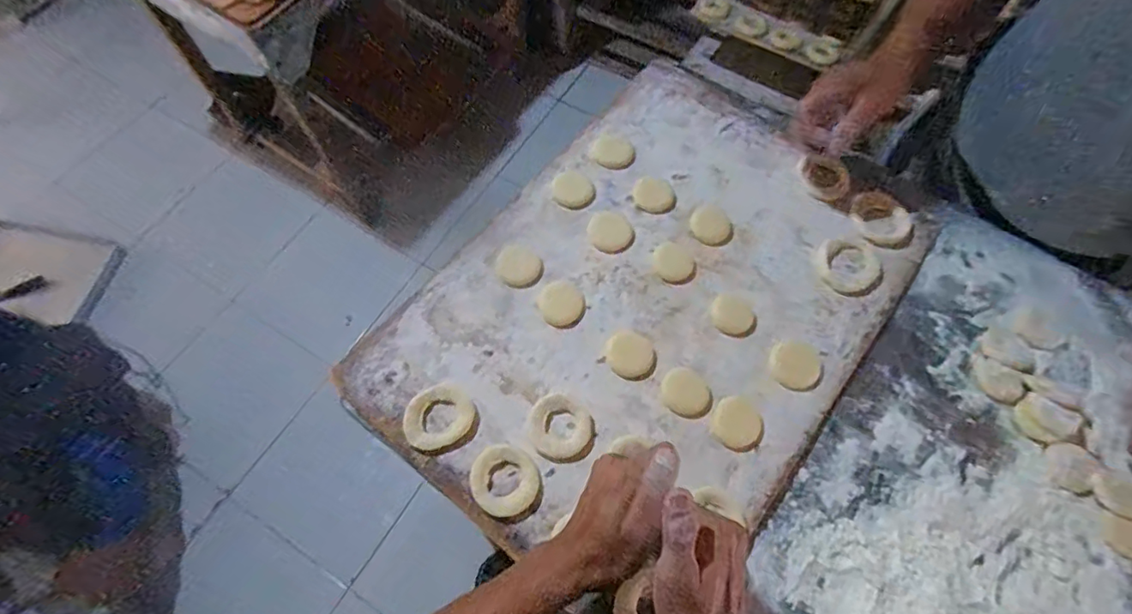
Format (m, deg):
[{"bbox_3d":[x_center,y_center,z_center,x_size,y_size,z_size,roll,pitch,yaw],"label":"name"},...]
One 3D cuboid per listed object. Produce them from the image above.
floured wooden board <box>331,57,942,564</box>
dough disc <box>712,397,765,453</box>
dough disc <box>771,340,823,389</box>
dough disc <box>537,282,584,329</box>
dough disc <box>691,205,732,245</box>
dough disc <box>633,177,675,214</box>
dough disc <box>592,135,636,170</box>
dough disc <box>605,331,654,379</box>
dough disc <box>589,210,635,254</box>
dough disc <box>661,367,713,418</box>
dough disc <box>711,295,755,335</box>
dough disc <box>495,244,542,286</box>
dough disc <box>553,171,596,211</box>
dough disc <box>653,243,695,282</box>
[{"bbox_3d":[0.102,-0.016,0.590,0.418,0.015,0.592,36,69,13],"label":"floured wooden board"},{"bbox_3d":[0.173,0.116,0.531,0.049,0.004,0.052,28,67,10],"label":"dough disc"},{"bbox_3d":[0.242,0.060,0.558,0.052,0.004,0.049,1,66,-2],"label":"dough disc"},{"bbox_3d":[-0.004,-0.003,0.581,0.048,0.004,0.050,1,66,-2],"label":"dough disc"},{"bbox_3d":[0.172,-0.098,0.630,0.045,0.004,0.052,25,67,9],"label":"dough disc"},{"bbox_3d":[0.106,-0.135,0.642,0.049,0.004,0.051,1,66,-2],"label":"dough disc"},{"bbox_3d":[0.060,-0.193,0.665,0.051,0.004,0.051,1,66,-2],"label":"dough disc"},{"bbox_3d":[0.067,0.049,0.556,0.050,0.004,0.048,27,67,9],"label":"dough disc"},{"bbox_3d":[0.052,-0.089,0.619,0.050,0.004,0.055,1,66,-2],"label":"dough disc"},{"bbox_3d":[0.124,0.087,0.541,0.051,0.004,0.046,27,67,9],"label":"dough disc"},{"bbox_3d":[0.182,0.008,0.577,0.044,0.004,0.043,1,66,-2],"label":"dough disc"},{"bbox_3d":[-0.055,-0.047,0.596,0.050,0.004,0.046,1,66,-2],"label":"dough disc"},{"bbox_3d":[0.010,-0.140,0.641,0.050,0.004,0.053,1,66,-2],"label":"dough disc"},{"bbox_3d":[0.122,-0.051,0.602,0.045,0.004,0.044,1,66,-2],"label":"dough disc"}]

